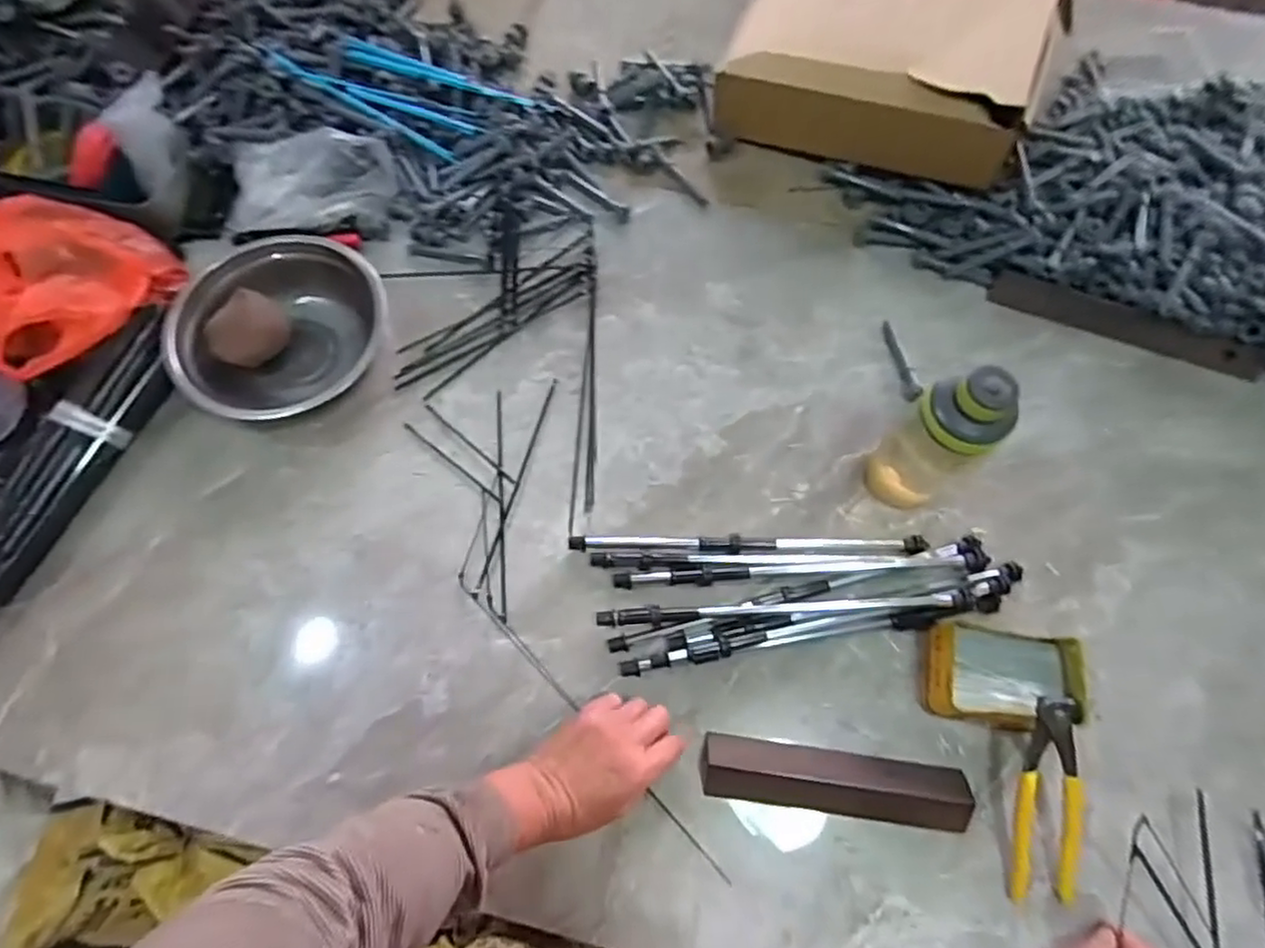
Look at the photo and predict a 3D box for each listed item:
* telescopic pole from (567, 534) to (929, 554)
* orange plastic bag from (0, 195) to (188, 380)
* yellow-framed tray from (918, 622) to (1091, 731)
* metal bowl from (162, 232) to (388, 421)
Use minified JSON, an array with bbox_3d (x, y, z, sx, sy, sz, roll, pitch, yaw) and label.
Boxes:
[{"bbox_3d":[0.108,0.065,0.648,0.332,0.019,0.016,1,70,-1],"label":"telescopic pole"},{"bbox_3d":[-0.595,-0.186,0.686,0.235,0.090,0.194,17,70,5],"label":"orange plastic bag"},{"bbox_3d":[0.320,0.175,0.591,0.118,0.064,0.083,6,70,0],"label":"yellow-framed tray"},{"bbox_3d":[-0.351,-0.144,0.691,0.201,0.064,0.170,-29,73,-11],"label":"metal bowl"}]

